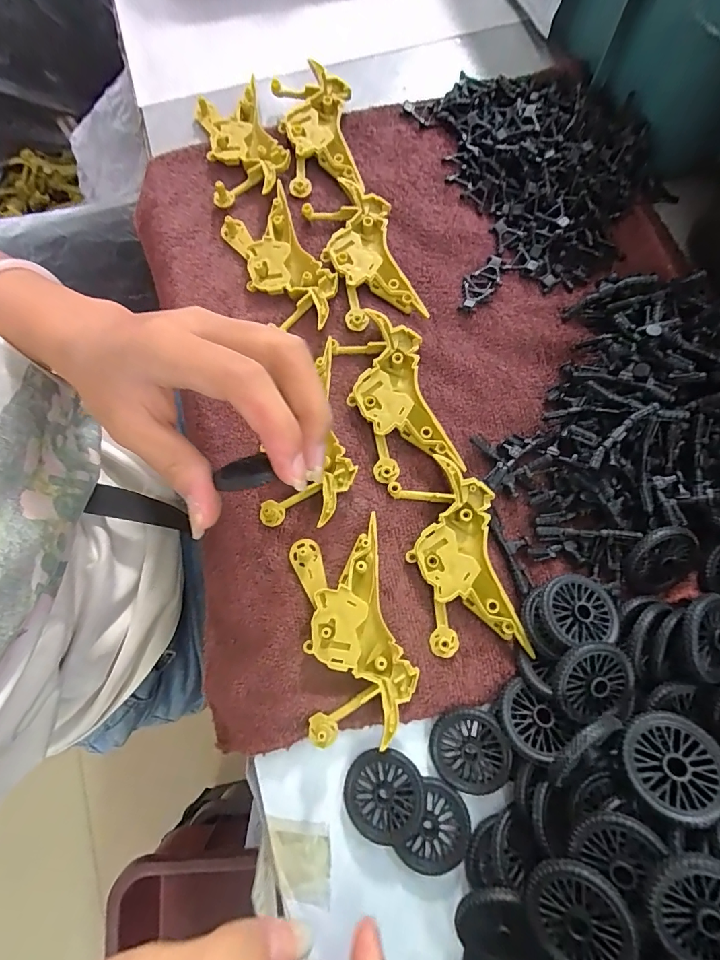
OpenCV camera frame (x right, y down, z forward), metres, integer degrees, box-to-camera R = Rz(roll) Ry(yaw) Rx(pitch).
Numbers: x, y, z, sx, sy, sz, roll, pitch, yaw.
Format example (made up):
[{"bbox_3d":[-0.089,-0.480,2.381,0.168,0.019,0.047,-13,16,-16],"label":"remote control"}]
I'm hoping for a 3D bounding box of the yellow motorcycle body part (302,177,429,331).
[{"bbox_3d":[0.002,-0.143,0.271,0.048,0.014,0.101,-19,78,-3],"label":"yellow motorcycle body part"}]

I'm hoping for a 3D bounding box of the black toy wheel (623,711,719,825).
[{"bbox_3d":[0.129,0.115,0.174,0.036,0.004,0.036,-10,57,15],"label":"black toy wheel"}]

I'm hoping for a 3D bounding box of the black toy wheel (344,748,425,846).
[{"bbox_3d":[0.011,0.150,0.205,0.036,0.007,0.037,0,77,1],"label":"black toy wheel"}]

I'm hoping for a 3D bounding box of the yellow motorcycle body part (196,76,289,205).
[{"bbox_3d":[-0.082,-0.234,0.296,0.053,0.011,0.102,-15,78,-3],"label":"yellow motorcycle body part"}]

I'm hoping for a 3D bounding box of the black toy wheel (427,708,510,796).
[{"bbox_3d":[0.054,0.131,0.208,0.036,0.006,0.037,-2,84,16],"label":"black toy wheel"}]

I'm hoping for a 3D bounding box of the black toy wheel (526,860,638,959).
[{"bbox_3d":[0.085,0.171,0.167,0.037,0.004,0.035,-6,76,27],"label":"black toy wheel"}]

